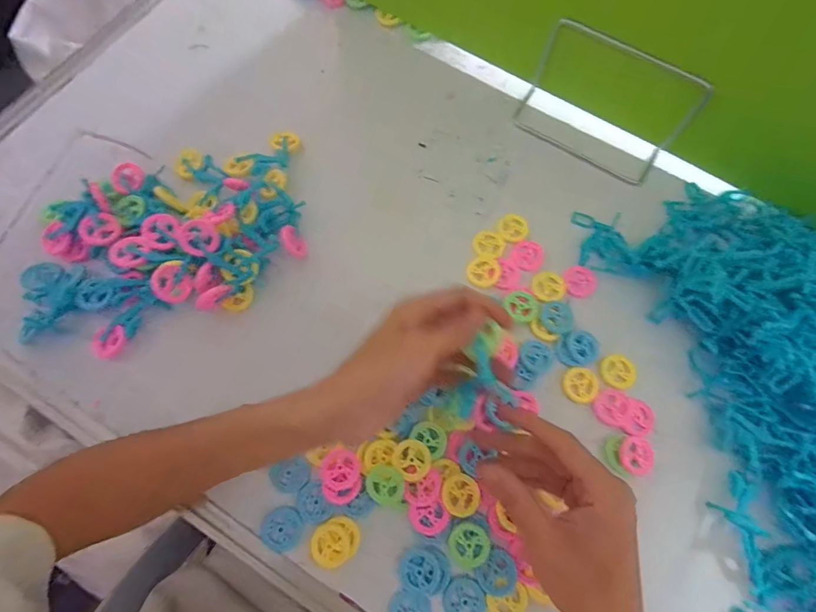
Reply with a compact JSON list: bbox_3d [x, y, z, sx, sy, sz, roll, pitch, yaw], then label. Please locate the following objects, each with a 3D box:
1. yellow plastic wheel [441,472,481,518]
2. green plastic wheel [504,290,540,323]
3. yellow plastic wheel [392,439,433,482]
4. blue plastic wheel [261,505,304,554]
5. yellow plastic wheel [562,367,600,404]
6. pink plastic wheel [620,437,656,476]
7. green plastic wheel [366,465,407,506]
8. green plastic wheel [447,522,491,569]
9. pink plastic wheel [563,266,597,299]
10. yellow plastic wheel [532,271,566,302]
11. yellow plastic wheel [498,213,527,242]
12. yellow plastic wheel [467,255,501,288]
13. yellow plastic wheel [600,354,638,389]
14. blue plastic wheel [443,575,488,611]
[{"bbox_3d":[0.040,0.144,0.308,0.030,0.005,0.029,0,72,0],"label":"yellow plastic wheel"},{"bbox_3d":[0.103,0.000,0.360,0.027,0.006,0.029,0,72,0],"label":"green plastic wheel"},{"bbox_3d":[0.004,0.119,0.313,0.027,0.007,0.029,0,72,0],"label":"yellow plastic wheel"},{"bbox_3d":[-0.095,0.168,0.304,0.029,0.005,0.029,0,72,0],"label":"blue plastic wheel"},{"bbox_3d":[0.147,0.067,0.343,0.030,0.008,0.029,0,72,0],"label":"yellow plastic wheel"},{"bbox_3d":[0.184,0.120,0.322,0.030,0.005,0.028,0,72,0],"label":"pink plastic wheel"},{"bbox_3d":[-0.017,0.137,0.309,0.030,0.009,0.027,28,87,0],"label":"green plastic wheel"},{"bbox_3d":[0.045,0.178,0.300,0.029,0.004,0.030,0,72,0],"label":"green plastic wheel"},{"bbox_3d":[0.160,-0.022,0.376,0.030,0.010,0.028,0,72,0],"label":"pink plastic wheel"},{"bbox_3d":[0.129,-0.018,0.371,0.030,0.006,0.029,0,72,0],"label":"yellow plastic wheel"},{"bbox_3d":[0.102,-0.075,0.392,0.027,0.004,0.029,0,72,0],"label":"yellow plastic wheel"},{"bbox_3d":[0.070,-0.032,0.371,0.028,0.005,0.031,25,73,8],"label":"yellow plastic wheel"},{"bbox_3d":[0.182,0.057,0.349,0.031,0.008,0.028,-17,72,-5],"label":"yellow plastic wheel"},{"bbox_3d":[0.041,0.213,0.290,0.029,0.004,0.030,0,72,0],"label":"blue plastic wheel"}]

